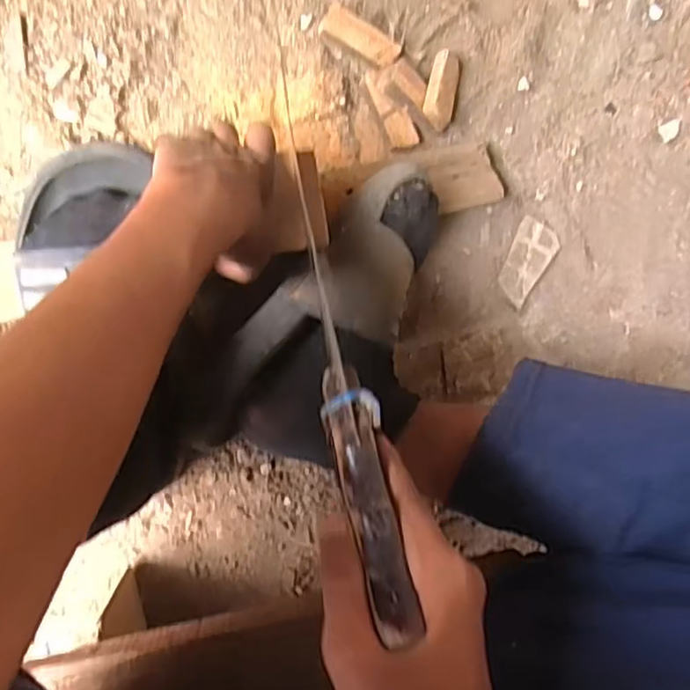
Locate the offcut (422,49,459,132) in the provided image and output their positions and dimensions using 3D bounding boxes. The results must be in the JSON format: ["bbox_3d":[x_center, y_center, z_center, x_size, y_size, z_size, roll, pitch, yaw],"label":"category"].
[{"bbox_3d":[0.085,-0.225,0.550,0.029,0.019,0.073,15,75,-10],"label":"offcut"}]

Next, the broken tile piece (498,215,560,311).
[{"bbox_3d":[0.169,-0.076,0.585,0.039,0.006,0.079,23,90,-10],"label":"broken tile piece"}]

